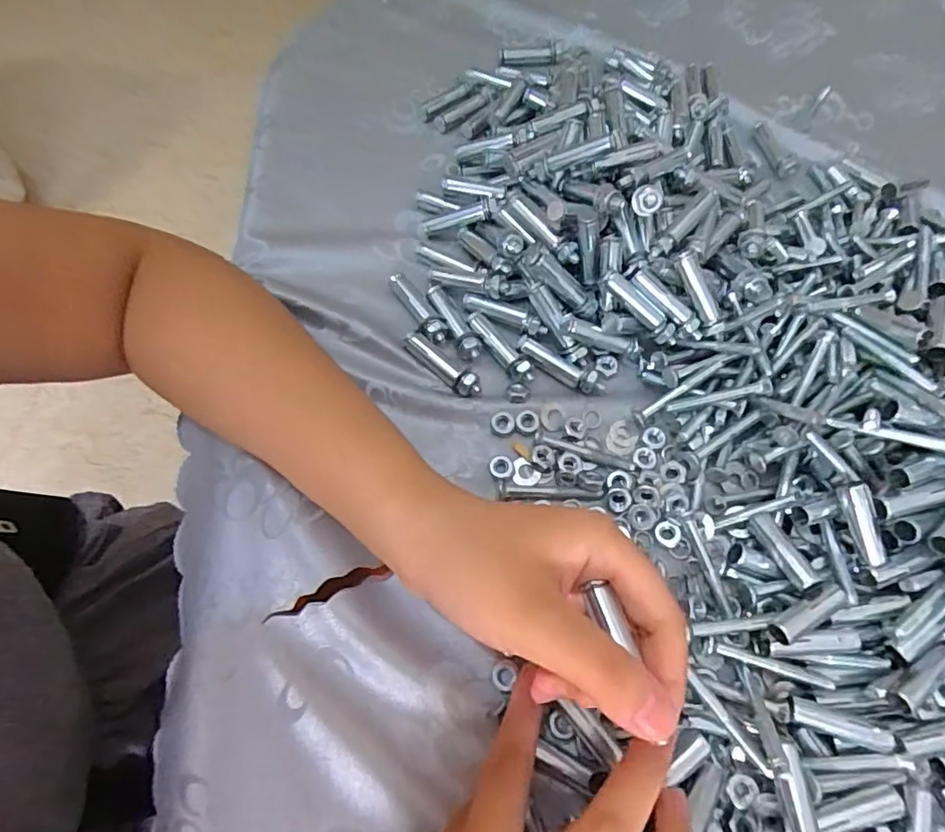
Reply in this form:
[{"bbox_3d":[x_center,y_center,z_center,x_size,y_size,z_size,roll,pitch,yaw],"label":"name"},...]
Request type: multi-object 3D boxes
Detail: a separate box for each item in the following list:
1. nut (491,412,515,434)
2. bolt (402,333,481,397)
[{"bbox_3d":[0.017,0.003,0.309,0.012,0.004,0.012,-4,64,-4],"label":"nut"},{"bbox_3d":[-0.018,-0.031,0.320,0.054,0.010,0.012,42,70,17],"label":"bolt"}]

